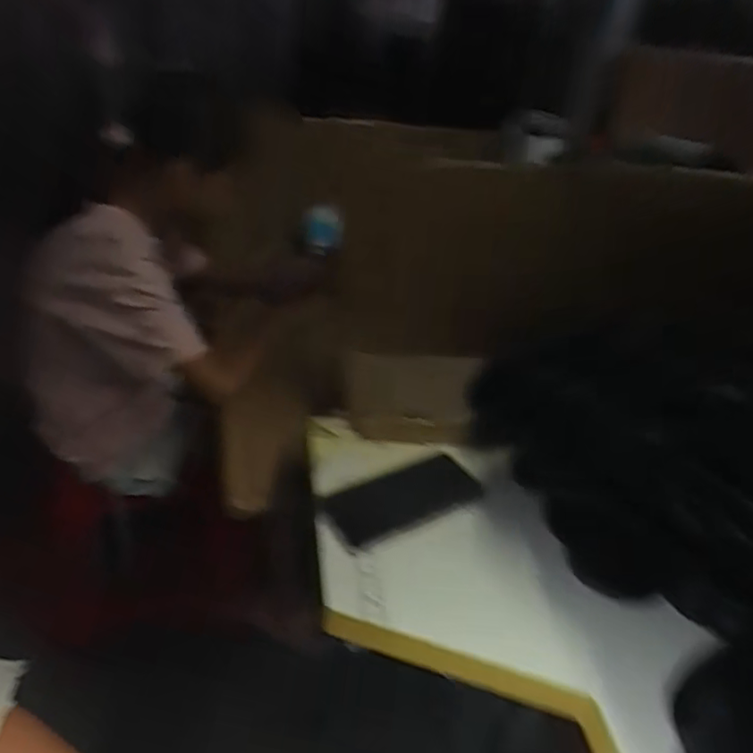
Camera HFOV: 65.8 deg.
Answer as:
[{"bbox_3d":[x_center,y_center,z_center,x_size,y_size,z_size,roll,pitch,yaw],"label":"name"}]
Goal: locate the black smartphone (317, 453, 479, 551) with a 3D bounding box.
[{"bbox_3d":[0.027,0.126,0.610,0.169,0.007,0.075,-15,39,-29],"label":"black smartphone"}]

